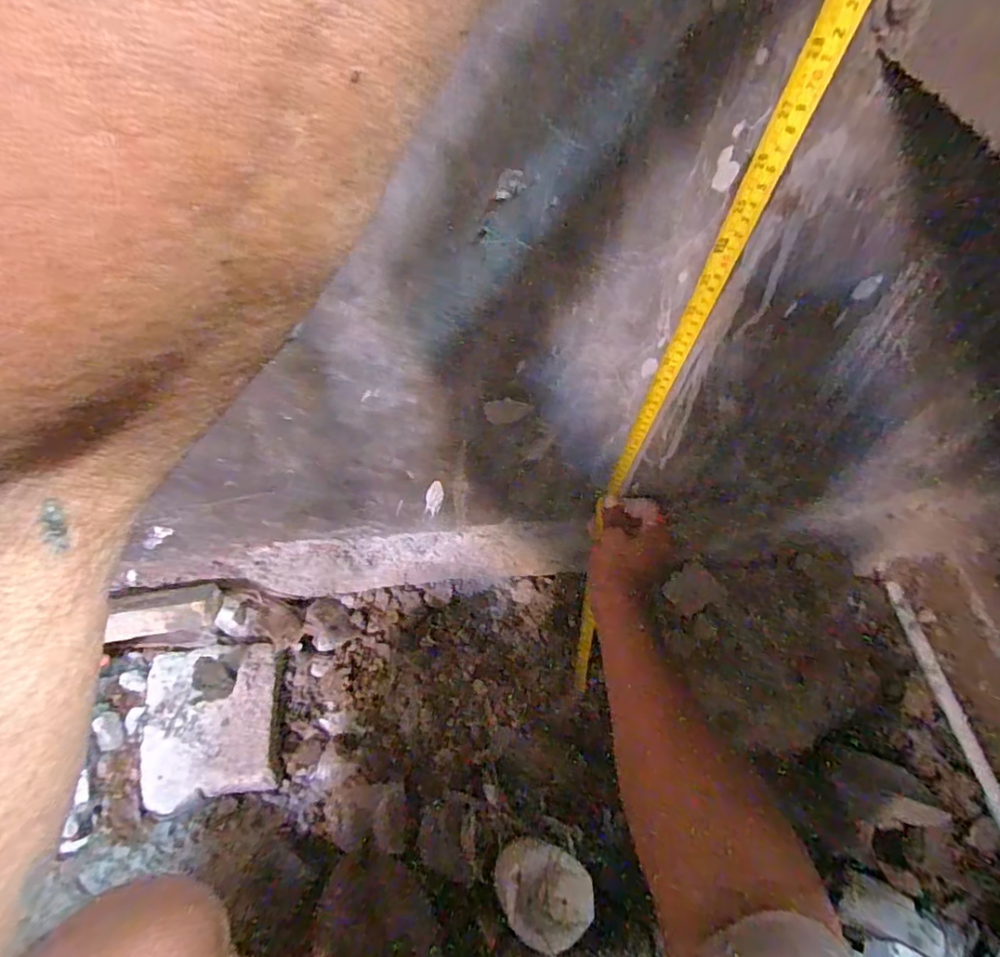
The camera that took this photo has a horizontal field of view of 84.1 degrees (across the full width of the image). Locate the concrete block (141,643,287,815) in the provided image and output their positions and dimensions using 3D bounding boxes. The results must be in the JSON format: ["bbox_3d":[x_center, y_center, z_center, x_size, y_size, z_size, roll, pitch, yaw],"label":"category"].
[{"bbox_3d":[-0.361,0.307,0.699,0.163,0.048,0.181,-7,59,-5],"label":"concrete block"}]

